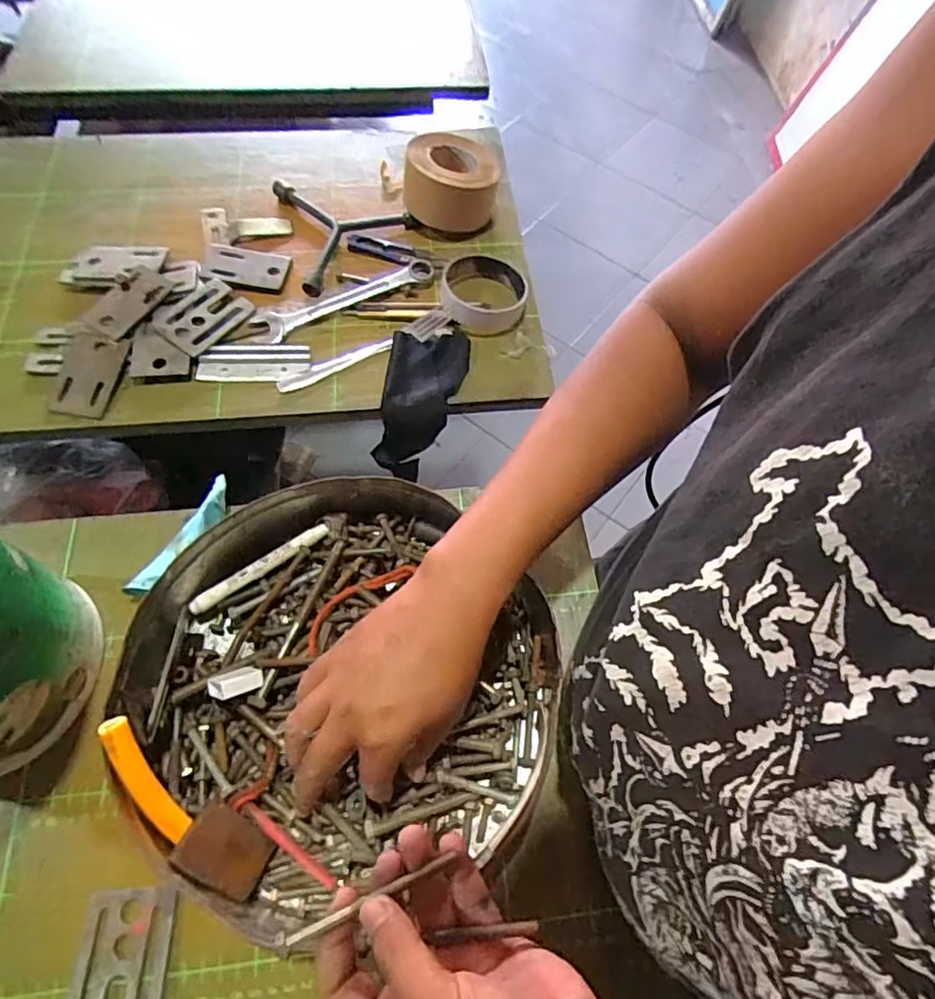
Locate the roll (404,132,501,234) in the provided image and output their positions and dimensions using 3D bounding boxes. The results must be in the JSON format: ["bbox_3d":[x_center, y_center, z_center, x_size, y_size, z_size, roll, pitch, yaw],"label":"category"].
[{"bbox_3d":[-0.017,-0.340,0.612,0.100,0.062,0.085,-2,64,-5],"label":"roll"}]

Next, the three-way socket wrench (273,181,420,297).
[{"bbox_3d":[-0.155,-0.292,0.603,0.136,0.014,0.147,40,68,15],"label":"three-way socket wrench"}]

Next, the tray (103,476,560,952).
[{"bbox_3d":[-0.076,0.114,0.382,0.273,0.067,0.252,1,64,-3],"label":"tray"}]

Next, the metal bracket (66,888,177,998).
[{"bbox_3d":[-0.202,0.273,0.330,0.052,0.012,0.078,1,64,-3],"label":"metal bracket"}]

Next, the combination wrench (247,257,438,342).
[{"bbox_3d":[-0.119,-0.202,0.570,0.189,0.007,0.033,-27,69,-15],"label":"combination wrench"}]

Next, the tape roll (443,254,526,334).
[{"bbox_3d":[0.017,-0.205,0.552,0.079,0.032,0.085,1,64,-3],"label":"tape roll"}]

